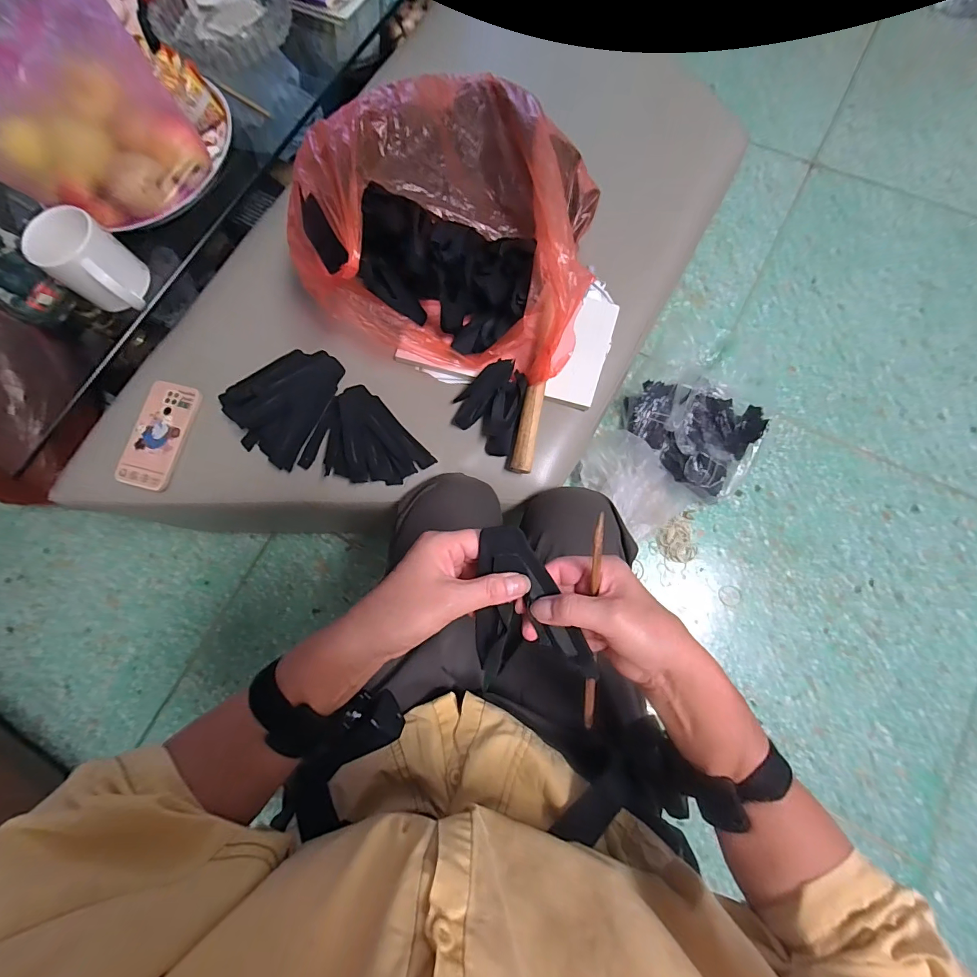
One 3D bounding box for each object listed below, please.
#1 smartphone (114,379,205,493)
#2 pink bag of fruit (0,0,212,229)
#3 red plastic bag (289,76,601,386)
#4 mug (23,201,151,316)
[{"bbox_3d":[-0.461,-0.076,0.585,0.075,0.014,0.150,15,79,7],"label":"smartphone"},{"bbox_3d":[-0.540,-0.492,0.540,0.226,0.157,0.234,-34,77,-4],"label":"pink bag of fruit"},{"bbox_3d":[-0.035,-0.330,0.530,0.329,0.209,0.304,13,78,7],"label":"red plastic bag"},{"bbox_3d":[-0.508,-0.288,0.543,0.099,0.088,0.087,35,82,11],"label":"mug"}]

